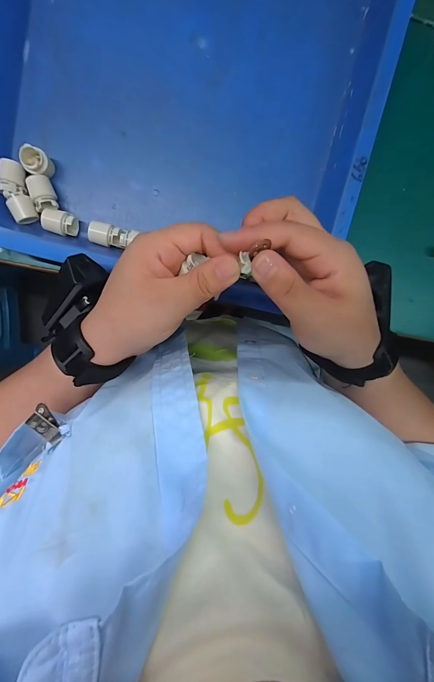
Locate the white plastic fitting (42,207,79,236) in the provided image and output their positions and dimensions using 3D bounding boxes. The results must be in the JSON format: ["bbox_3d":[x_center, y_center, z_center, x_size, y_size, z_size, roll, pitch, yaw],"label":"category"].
[{"bbox_3d":[-0.145,-0.109,0.278,0.029,0.022,0.020,15,96,-8],"label":"white plastic fitting"}]

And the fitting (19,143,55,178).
[{"bbox_3d":[-0.159,-0.157,0.266,0.020,0.027,0.021,-1,98,-6],"label":"fitting"}]

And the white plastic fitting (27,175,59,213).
[{"bbox_3d":[-0.158,-0.133,0.274,0.019,0.019,0.028,-17,100,-4],"label":"white plastic fitting"}]

